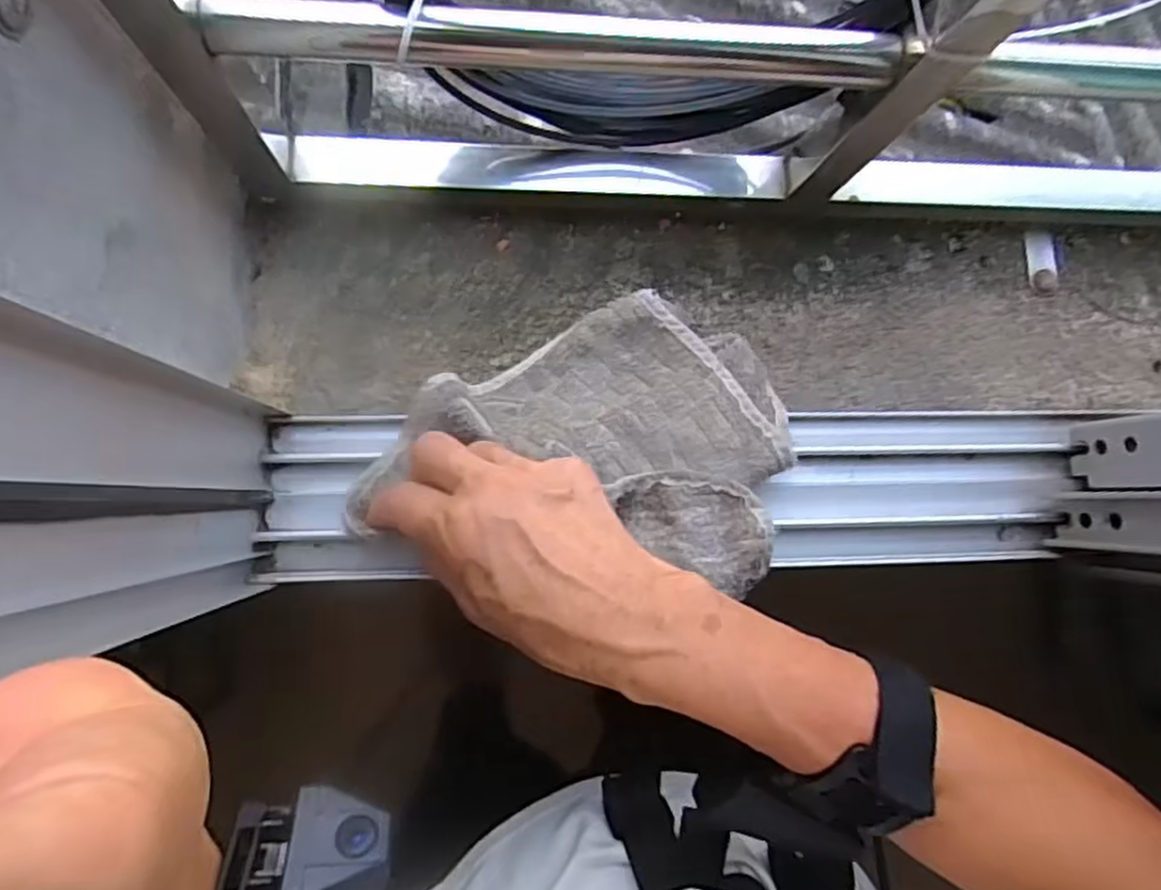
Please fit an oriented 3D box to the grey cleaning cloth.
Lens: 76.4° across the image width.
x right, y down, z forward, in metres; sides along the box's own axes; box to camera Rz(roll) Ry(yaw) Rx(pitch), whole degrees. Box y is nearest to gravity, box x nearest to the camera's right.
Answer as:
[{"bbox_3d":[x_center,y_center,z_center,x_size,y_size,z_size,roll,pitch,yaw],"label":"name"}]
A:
[{"bbox_3d":[0.006,-0.015,0.374,0.189,0.071,0.136,16,86,-6],"label":"grey cleaning cloth"}]

